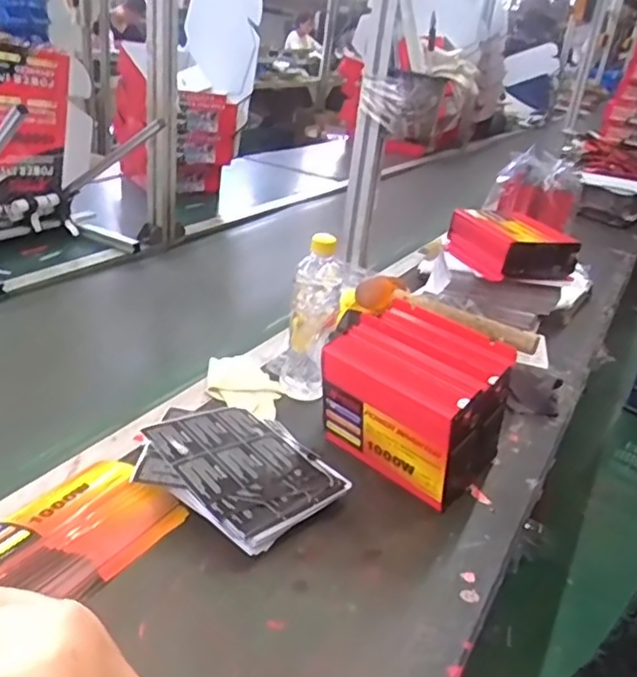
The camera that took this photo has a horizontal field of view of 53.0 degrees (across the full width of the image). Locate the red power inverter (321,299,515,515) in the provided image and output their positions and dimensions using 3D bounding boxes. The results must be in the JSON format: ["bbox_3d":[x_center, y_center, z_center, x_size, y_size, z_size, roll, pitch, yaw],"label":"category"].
[{"bbox_3d":[0.106,0.075,0.718,0.170,0.165,0.133,26,32,32],"label":"red power inverter"}]

